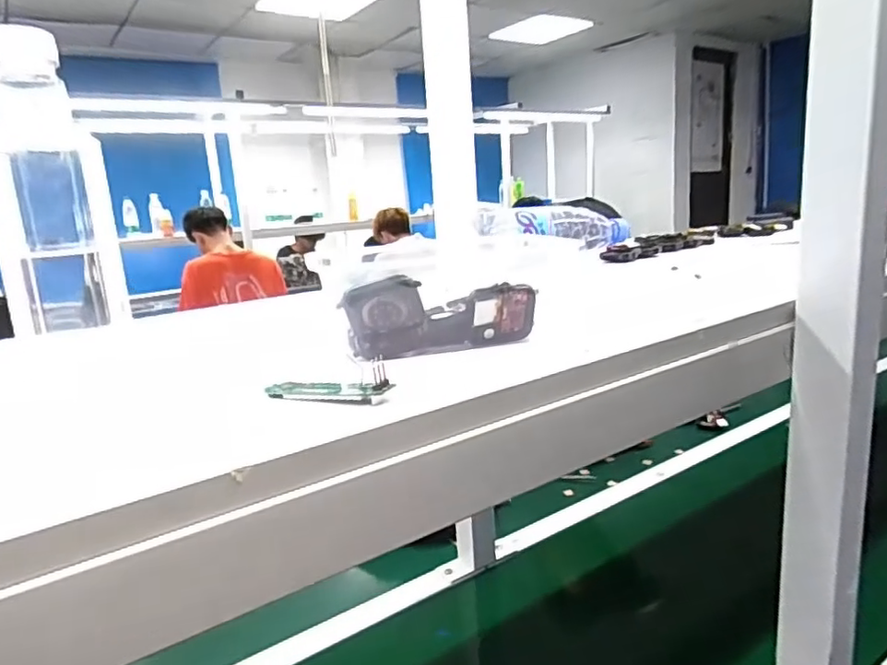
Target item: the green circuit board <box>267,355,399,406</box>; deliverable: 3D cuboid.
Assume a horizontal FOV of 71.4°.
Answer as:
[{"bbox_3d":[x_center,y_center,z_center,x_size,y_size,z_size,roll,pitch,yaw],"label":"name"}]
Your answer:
[{"bbox_3d":[-0.054,0.022,0.301,0.071,0.021,0.027,1,13,21],"label":"green circuit board"}]

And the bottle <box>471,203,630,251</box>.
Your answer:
[{"bbox_3d":[0.135,-0.119,0.743,0.185,0.066,0.069,-12,15,-33],"label":"bottle"}]

